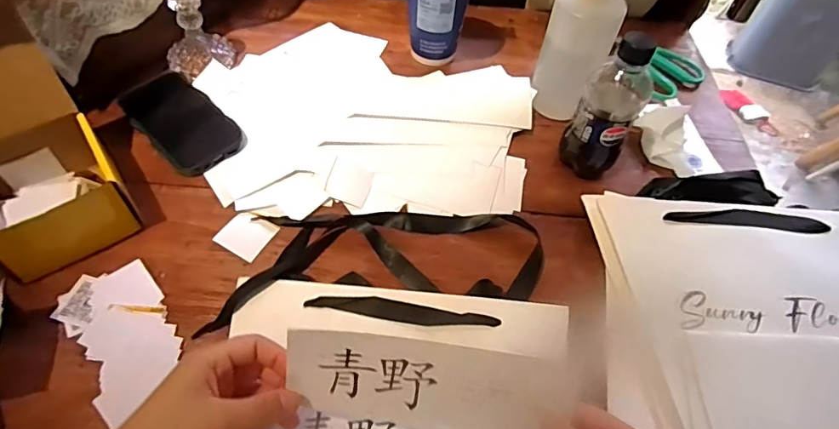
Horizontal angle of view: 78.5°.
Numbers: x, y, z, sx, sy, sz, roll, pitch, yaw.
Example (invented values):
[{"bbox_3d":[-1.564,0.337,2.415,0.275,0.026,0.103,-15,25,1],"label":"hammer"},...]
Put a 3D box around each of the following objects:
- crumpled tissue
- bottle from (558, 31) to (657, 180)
[{"bbox_3d":[0.291,-0.093,0.580,0.082,0.040,0.105,-11,56,-12],"label":"crumpled tissue"},{"bbox_3d":[0.188,-0.105,0.509,0.058,0.142,0.056,27,57,14],"label":"bottle"}]

